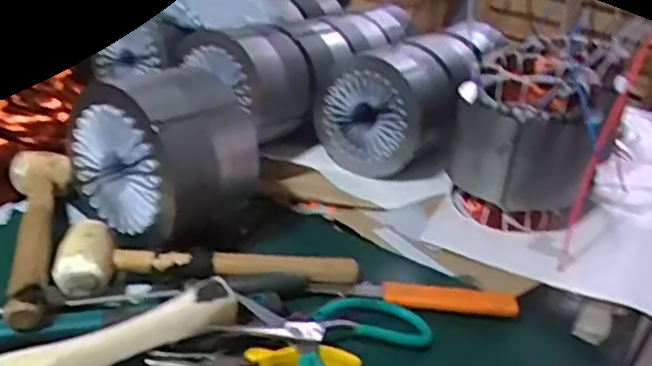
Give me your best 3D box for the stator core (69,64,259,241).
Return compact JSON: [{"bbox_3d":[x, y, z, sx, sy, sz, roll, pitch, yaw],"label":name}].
[{"bbox_3d":[-0.151,-0.036,0.591,0.139,0.133,0.111,26,32,28],"label":"stator core"}]

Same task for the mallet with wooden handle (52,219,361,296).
[{"bbox_3d":[-0.098,0.065,0.559,0.256,0.037,0.068,2,29,-15],"label":"mallet with wooden handle"}]

